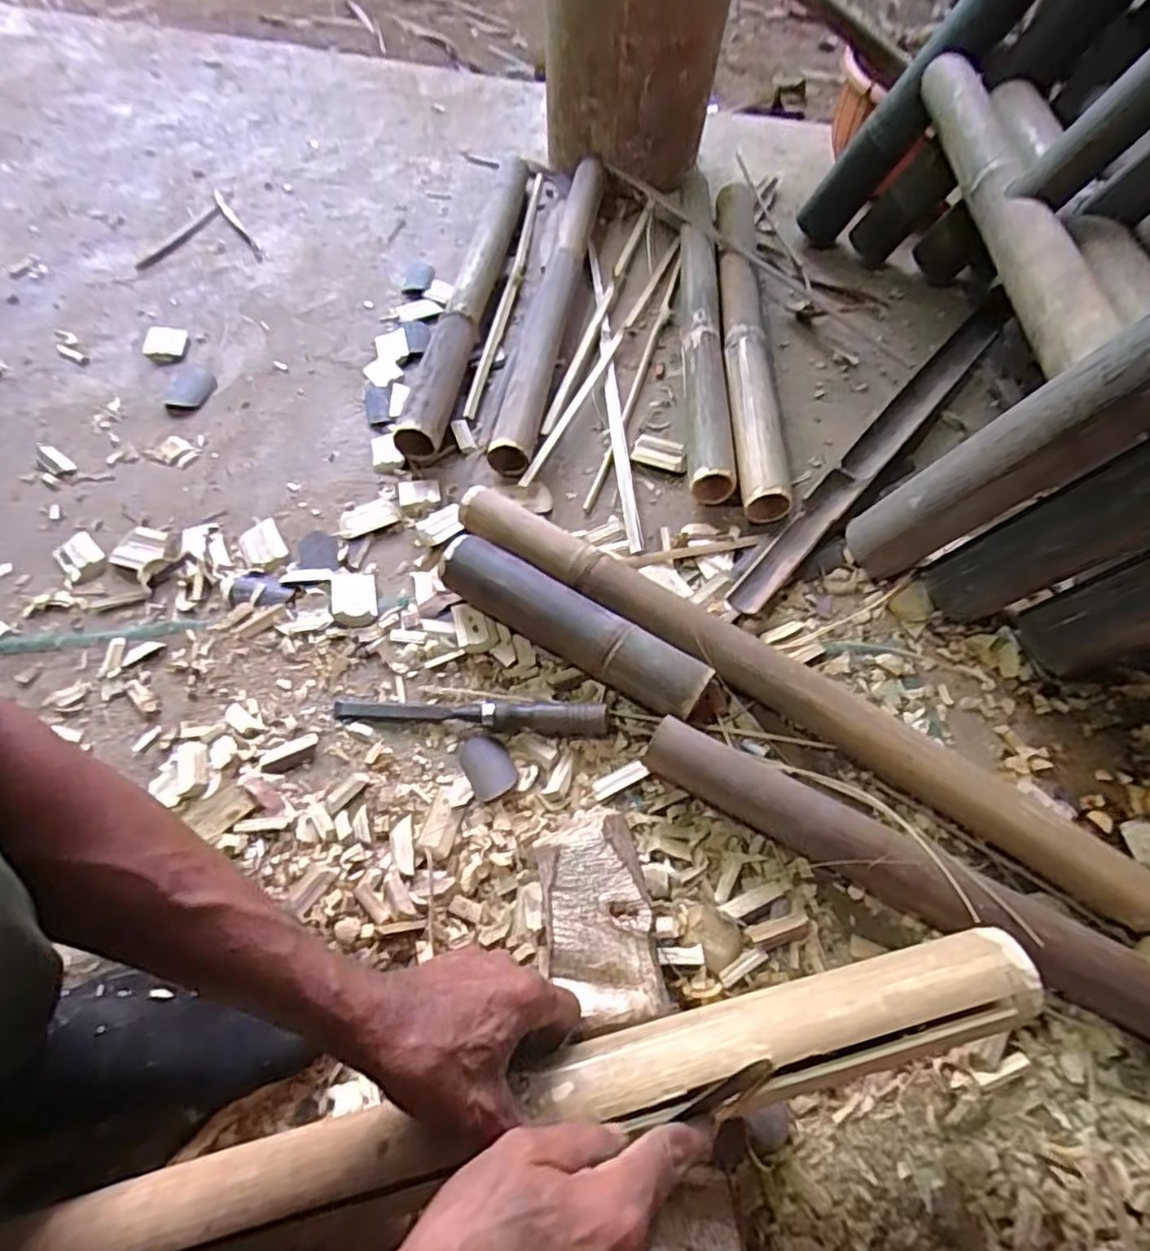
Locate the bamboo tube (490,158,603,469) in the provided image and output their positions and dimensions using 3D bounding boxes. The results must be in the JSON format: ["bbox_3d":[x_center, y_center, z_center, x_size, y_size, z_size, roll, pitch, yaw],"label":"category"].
[{"bbox_3d":[-0.030,-0.450,0.891,0.057,0.047,0.646,8,59,3],"label":"bamboo tube"}]

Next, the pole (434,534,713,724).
[{"bbox_3d":[-0.003,0.003,0.604,0.261,0.064,0.053,30,63,15],"label":"pole"}]

